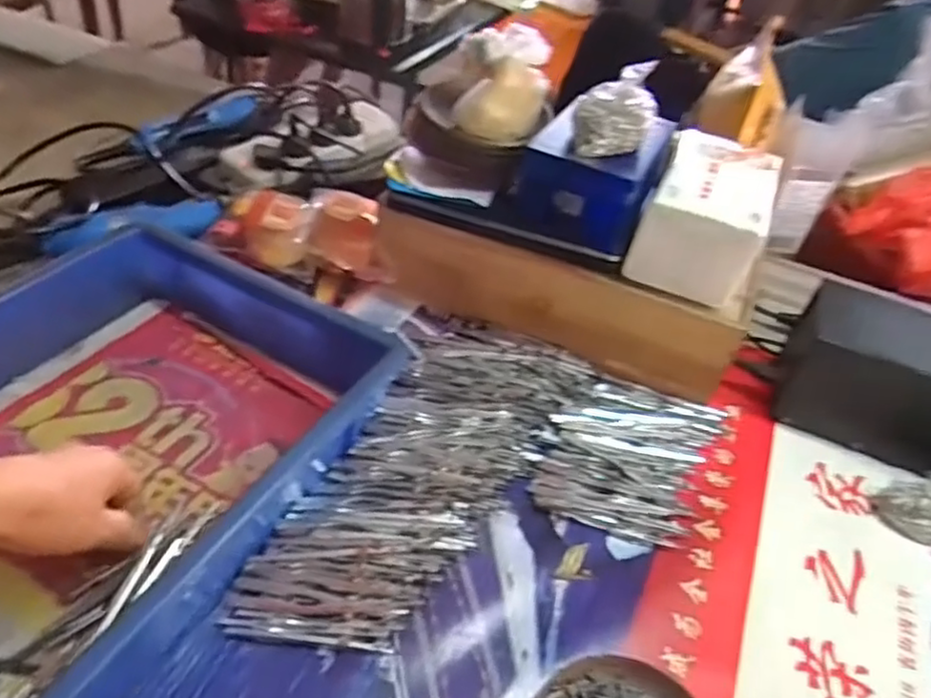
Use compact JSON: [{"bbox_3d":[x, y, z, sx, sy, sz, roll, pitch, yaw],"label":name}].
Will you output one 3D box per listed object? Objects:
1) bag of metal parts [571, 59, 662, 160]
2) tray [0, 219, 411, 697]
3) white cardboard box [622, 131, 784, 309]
[{"bbox_3d":[0.117,-0.185,0.518,0.058,0.046,0.077,14,44,8],"label":"bag of metal parts"},{"bbox_3d":[-0.268,0.082,0.424,0.276,0.087,0.416,24,46,17],"label":"tray"},{"bbox_3d":[0.205,-0.116,0.565,0.089,0.082,0.134,21,45,15],"label":"white cardboard box"}]

